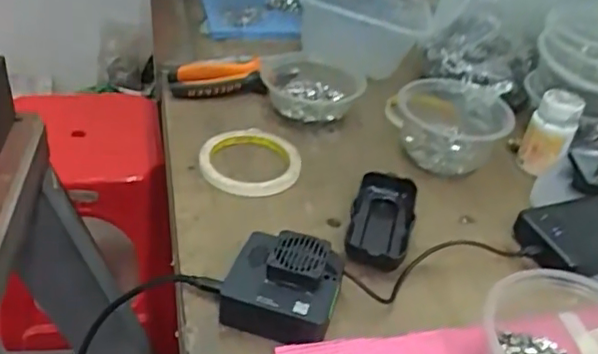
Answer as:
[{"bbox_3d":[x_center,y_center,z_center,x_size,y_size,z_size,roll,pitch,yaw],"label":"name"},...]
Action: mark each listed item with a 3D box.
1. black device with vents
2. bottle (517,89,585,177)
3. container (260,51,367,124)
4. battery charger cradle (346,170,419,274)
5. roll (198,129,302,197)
[{"bbox_3d":[-0.012,0.079,0.439,0.079,0.043,0.069,18,38,13],"label":"black device with vents"},{"bbox_3d":[0.256,-0.045,0.613,0.044,0.073,0.049,24,40,20],"label":"bottle"},{"bbox_3d":[0.017,-0.106,0.693,0.117,0.043,0.114,3,37,-7],"label":"container"},{"bbox_3d":[0.072,0.038,0.524,0.052,0.022,0.104,12,37,6],"label":"battery charger cradle"},{"bbox_3d":[-0.047,-0.017,0.583,0.097,0.018,0.093,5,37,-4],"label":"roll"}]

